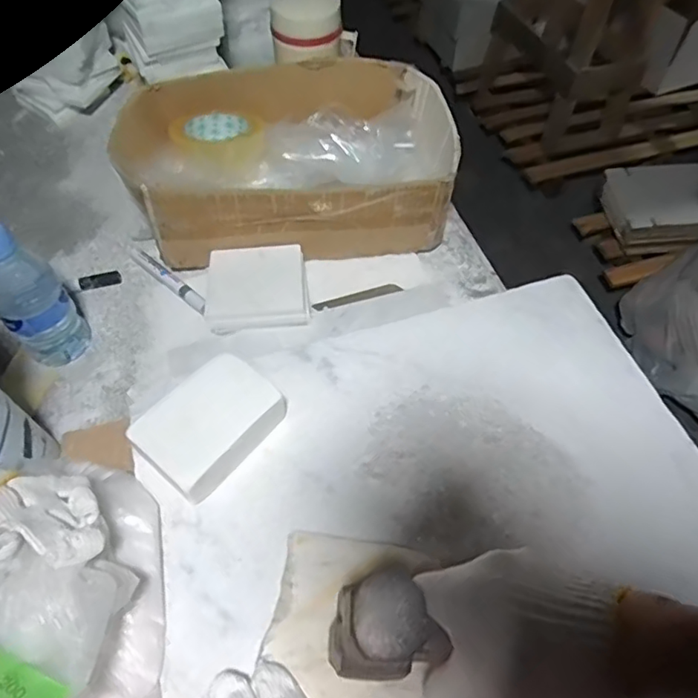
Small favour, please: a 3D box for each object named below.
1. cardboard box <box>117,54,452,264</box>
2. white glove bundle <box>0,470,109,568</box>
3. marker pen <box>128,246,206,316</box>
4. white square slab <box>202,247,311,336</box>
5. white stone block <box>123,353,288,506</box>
[{"bbox_3d":[-0.071,-0.228,0.667,0.361,0.102,0.248,-7,55,-6],"label":"cardboard box"},{"bbox_3d":[-0.216,0.109,0.379,0.119,0.052,0.074,15,56,9],"label":"white glove bundle"},{"bbox_3d":[-0.203,-0.082,0.624,0.150,0.017,0.019,38,62,23],"label":"marker pen"},{"bbox_3d":[-0.096,-0.065,0.586,0.104,0.025,0.096,-4,55,-4],"label":"white square slab"},{"bbox_3d":[-0.113,0.059,0.465,0.074,0.034,0.111,33,60,20],"label":"white stone block"}]

